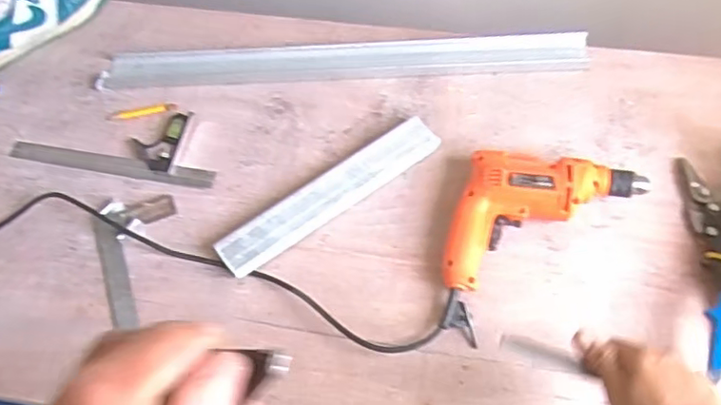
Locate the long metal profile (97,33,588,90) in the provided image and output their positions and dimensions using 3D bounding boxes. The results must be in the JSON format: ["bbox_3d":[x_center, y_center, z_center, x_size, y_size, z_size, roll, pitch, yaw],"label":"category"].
[{"bbox_3d":[-0.024,-0.206,0.871,0.695,0.020,0.068,-2,66,2],"label":"long metal profile"}]

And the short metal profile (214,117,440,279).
[{"bbox_3d":[-0.038,-0.013,0.760,0.306,0.025,0.059,-34,69,-12],"label":"short metal profile"}]

